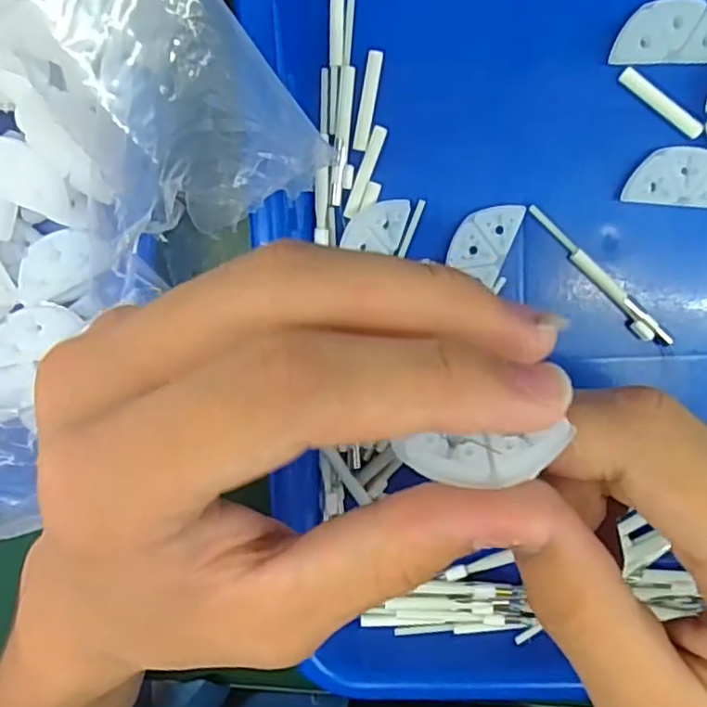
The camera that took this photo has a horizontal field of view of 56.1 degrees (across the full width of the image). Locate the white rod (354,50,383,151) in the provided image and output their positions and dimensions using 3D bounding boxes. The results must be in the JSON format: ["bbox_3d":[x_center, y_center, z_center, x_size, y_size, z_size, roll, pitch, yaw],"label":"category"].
[{"bbox_3d":[0.005,-0.089,0.233,0.005,0.004,0.033,11,100,2],"label":"white rod"}]

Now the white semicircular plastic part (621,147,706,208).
[{"bbox_3d":[0.115,-0.061,0.230,0.038,0.005,0.019,6,99,3],"label":"white semicircular plastic part"}]

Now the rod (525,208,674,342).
[{"bbox_3d":[0.088,-0.027,0.238,0.007,0.004,0.068,-44,94,9],"label":"rod"}]

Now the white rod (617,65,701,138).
[{"bbox_3d":[0.106,-0.086,0.227,0.034,0.004,0.005,38,100,-3],"label":"white rod"}]

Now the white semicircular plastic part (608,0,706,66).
[{"bbox_3d":[0.107,-0.107,0.221,0.038,0.006,0.019,1,99,4],"label":"white semicircular plastic part"}]

